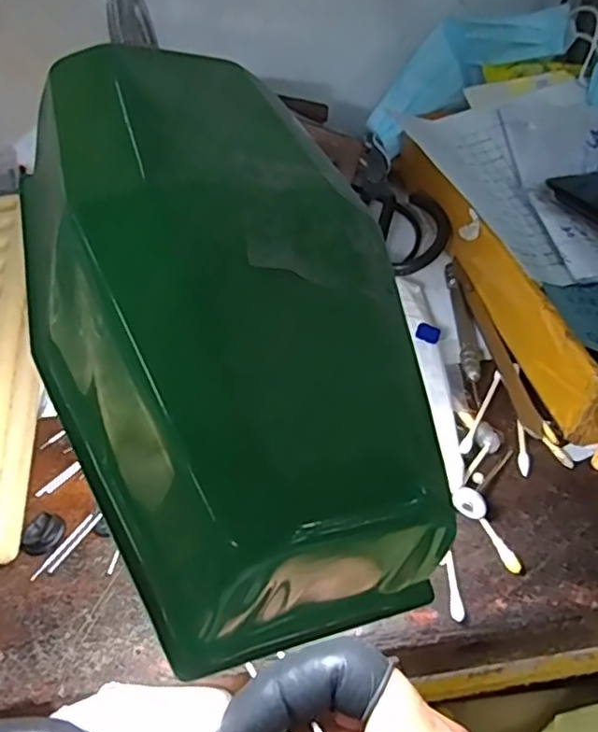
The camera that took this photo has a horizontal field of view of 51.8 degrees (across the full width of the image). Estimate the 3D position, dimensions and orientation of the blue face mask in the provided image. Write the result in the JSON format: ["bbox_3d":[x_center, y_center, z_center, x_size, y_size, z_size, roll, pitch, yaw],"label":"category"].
[{"bbox_3d":[0.117,-0.217,0.445,0.148,0.060,0.027,-25,41,20],"label":"blue face mask"}]

